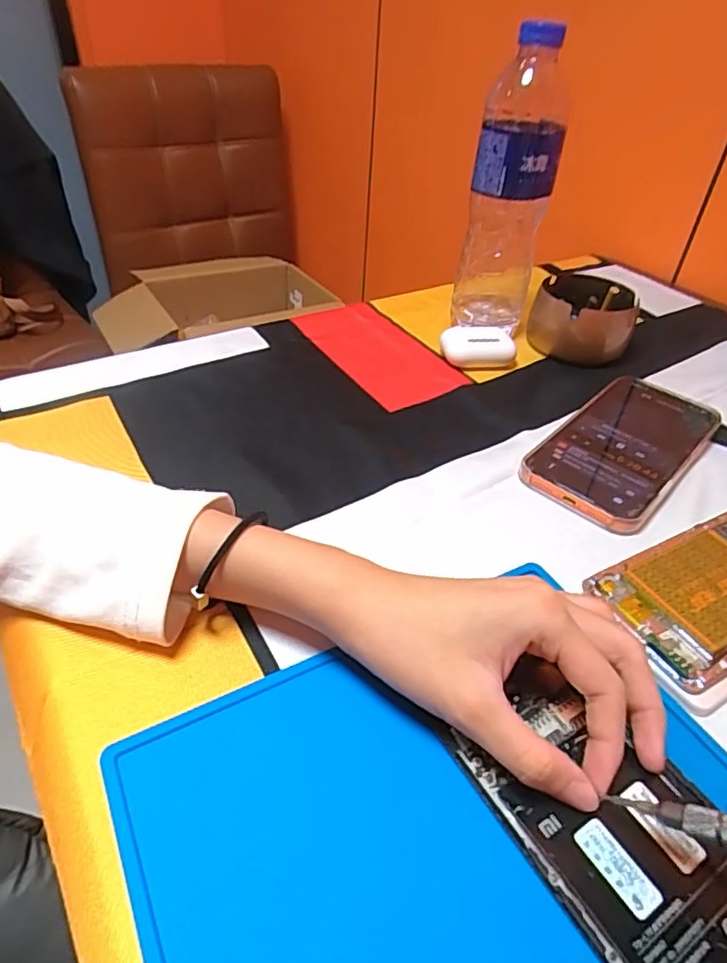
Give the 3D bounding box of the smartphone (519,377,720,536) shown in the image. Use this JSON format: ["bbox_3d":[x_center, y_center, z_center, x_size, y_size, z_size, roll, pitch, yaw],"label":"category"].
[{"bbox_3d":[0.180,-0.024,0.409,0.083,0.016,0.163,31,47,29],"label":"smartphone"}]

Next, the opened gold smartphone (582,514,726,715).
[{"bbox_3d":[0.191,0.059,0.309,0.138,0.015,0.075,-16,44,-22],"label":"opened gold smartphone"}]

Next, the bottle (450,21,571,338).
[{"bbox_3d":[0.118,-0.228,0.482,0.063,0.221,0.069,10,41,8],"label":"bottle"}]

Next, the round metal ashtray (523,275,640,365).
[{"bbox_3d":[0.193,-0.144,0.523,0.086,0.049,0.073,17,42,15],"label":"round metal ashtray"}]

